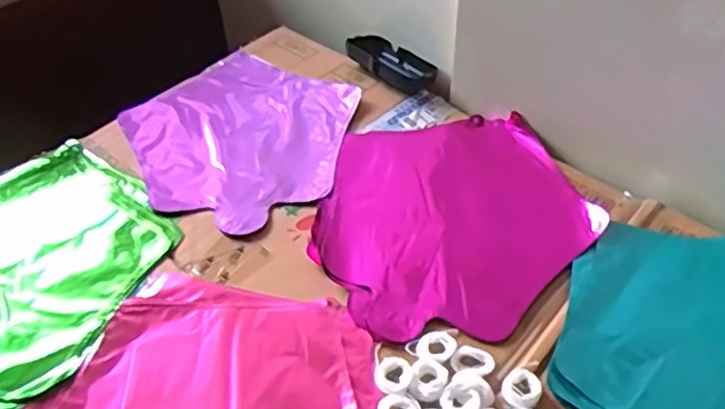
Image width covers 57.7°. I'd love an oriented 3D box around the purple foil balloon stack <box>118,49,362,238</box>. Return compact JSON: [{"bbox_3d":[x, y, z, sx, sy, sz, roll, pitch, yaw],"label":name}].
[{"bbox_3d":[-0.123,-0.067,0.650,0.222,0.014,0.219,17,49,16],"label":"purple foil balloon stack"}]

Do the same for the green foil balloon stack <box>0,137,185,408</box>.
[{"bbox_3d":[-0.293,0.064,0.541,0.258,0.032,0.249,-33,52,-21],"label":"green foil balloon stack"}]

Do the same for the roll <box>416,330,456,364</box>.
[{"bbox_3d":[0.054,0.102,0.475,0.025,0.006,0.029,24,52,22],"label":"roll"}]

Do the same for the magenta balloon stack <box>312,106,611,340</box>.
[{"bbox_3d":[0.076,0.007,0.572,0.236,0.016,0.239,-14,48,-12],"label":"magenta balloon stack"}]

